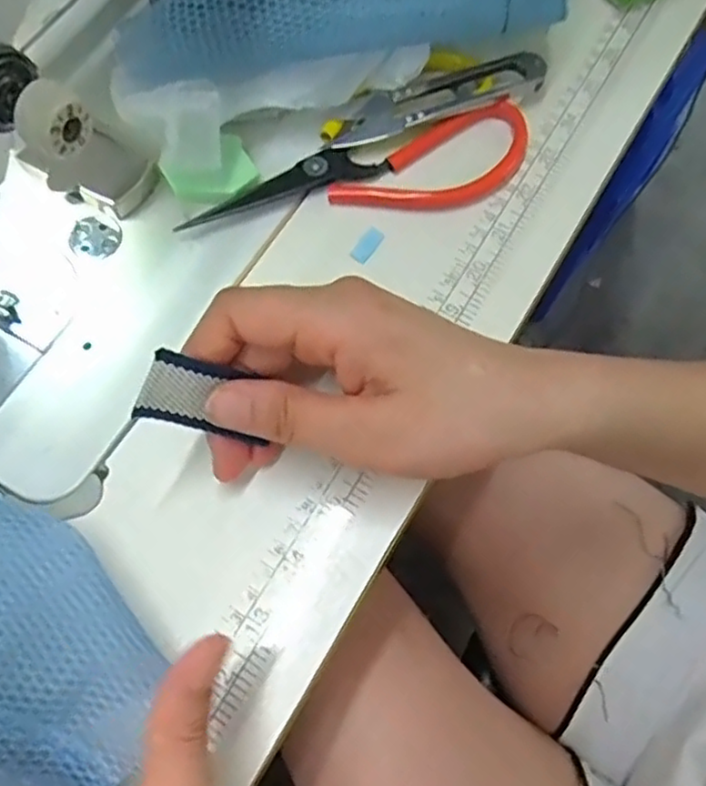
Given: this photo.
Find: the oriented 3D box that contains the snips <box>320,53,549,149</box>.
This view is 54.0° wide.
[{"bbox_3d":[0.040,-0.145,0.341,0.110,0.013,0.024,-18,70,-6],"label":"snips"}]

